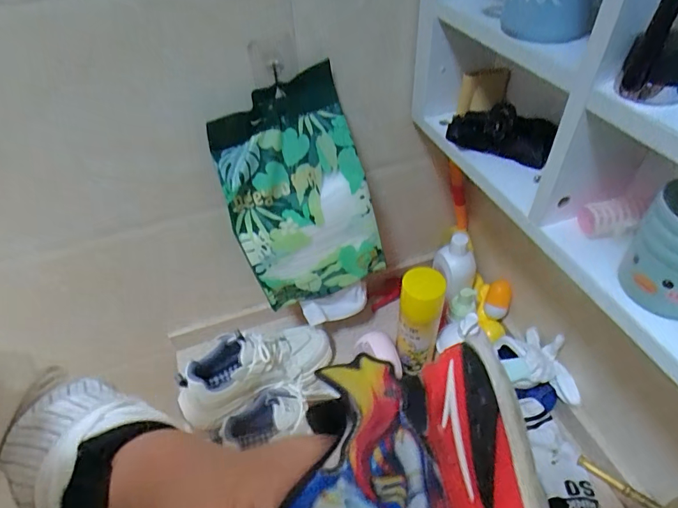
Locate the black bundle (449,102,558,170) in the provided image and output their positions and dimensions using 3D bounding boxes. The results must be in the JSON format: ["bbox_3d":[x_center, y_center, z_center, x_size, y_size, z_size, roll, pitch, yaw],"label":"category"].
[{"bbox_3d":[0.197,-0.148,0.528,0.122,0.062,0.030,17,49,20],"label":"black bundle"}]

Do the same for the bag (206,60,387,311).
[{"bbox_3d":[-0.055,-0.067,0.613,0.194,0.327,0.043,-21,34,-3],"label":"bag"}]

